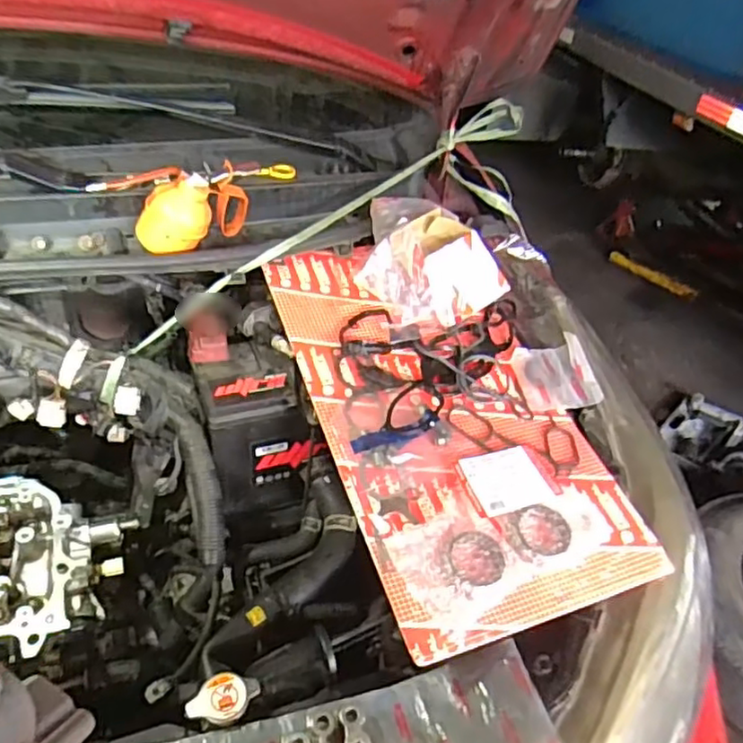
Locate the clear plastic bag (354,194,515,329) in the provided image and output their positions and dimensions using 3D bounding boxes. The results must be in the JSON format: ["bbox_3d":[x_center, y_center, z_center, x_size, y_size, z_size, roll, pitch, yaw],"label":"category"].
[{"bbox_3d":[0.079,-0.136,0.840,0.178,0.102,0.164,9,37,2],"label":"clear plastic bag"}]

